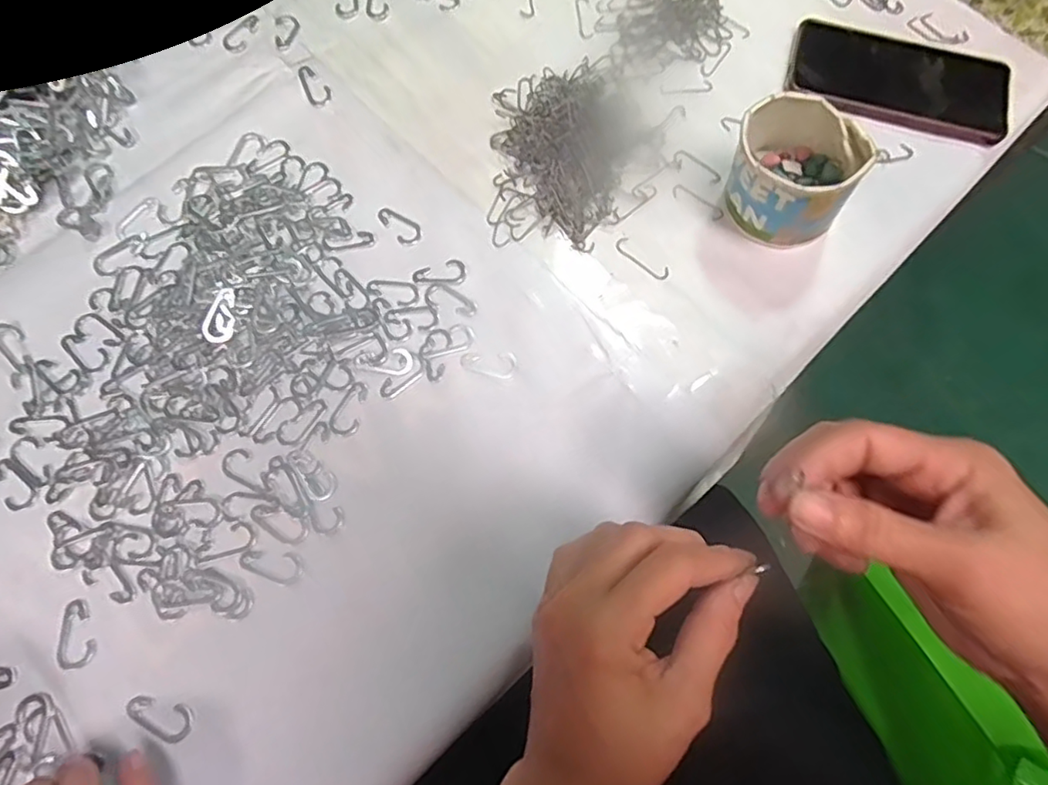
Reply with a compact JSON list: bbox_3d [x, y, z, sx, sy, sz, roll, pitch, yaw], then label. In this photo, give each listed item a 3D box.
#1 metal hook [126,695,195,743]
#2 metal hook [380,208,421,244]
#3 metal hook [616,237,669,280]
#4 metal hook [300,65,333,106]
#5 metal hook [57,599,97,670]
[{"bbox_3d":[-0.197,0.175,0.321,0.037,0.004,0.018,26,73,7],"label":"metal hook"},{"bbox_3d":[-0.089,-0.121,0.424,0.019,0.004,0.035,-41,78,-14],"label":"metal hook"},{"bbox_3d":[0.084,-0.095,0.420,0.043,0.004,0.013,41,75,11],"label":"metal hook"},{"bbox_3d":[-0.160,-0.236,0.455,0.019,0.006,0.035,-23,74,-9],"label":"metal hook"},{"bbox_3d":[-0.252,0.136,0.333,0.018,0.004,0.035,-22,74,-9],"label":"metal hook"}]

